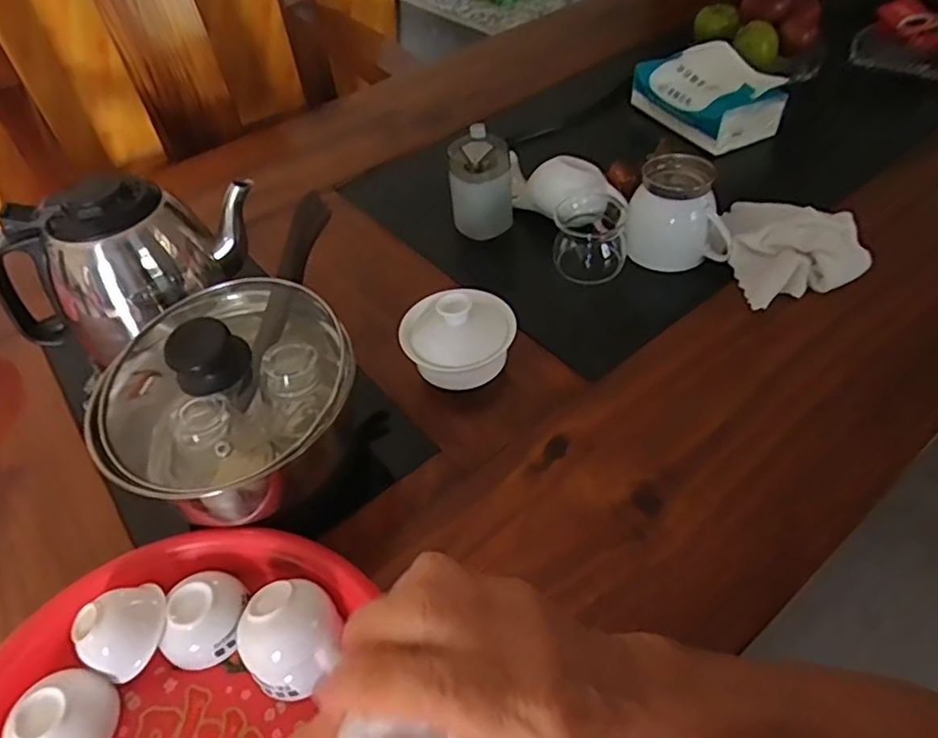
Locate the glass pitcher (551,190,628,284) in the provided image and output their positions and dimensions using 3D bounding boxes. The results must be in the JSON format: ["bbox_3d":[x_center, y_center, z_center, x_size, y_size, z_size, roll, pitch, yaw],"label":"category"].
[{"bbox_3d":[0.109,-0.121,0.568,0.064,0.054,0.068,6,48,13],"label":"glass pitcher"}]

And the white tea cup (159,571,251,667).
[{"bbox_3d":[-0.152,0.143,0.368,0.043,0.028,0.049,1,47,8],"label":"white tea cup"}]

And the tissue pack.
[{"bbox_3d":[0.268,-0.315,0.717,0.088,0.065,0.160,-23,48,-14],"label":"tissue pack"}]

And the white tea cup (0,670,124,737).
[{"bbox_3d":[-0.215,0.190,0.334,0.048,0.027,0.045,-4,46,4],"label":"white tea cup"}]

